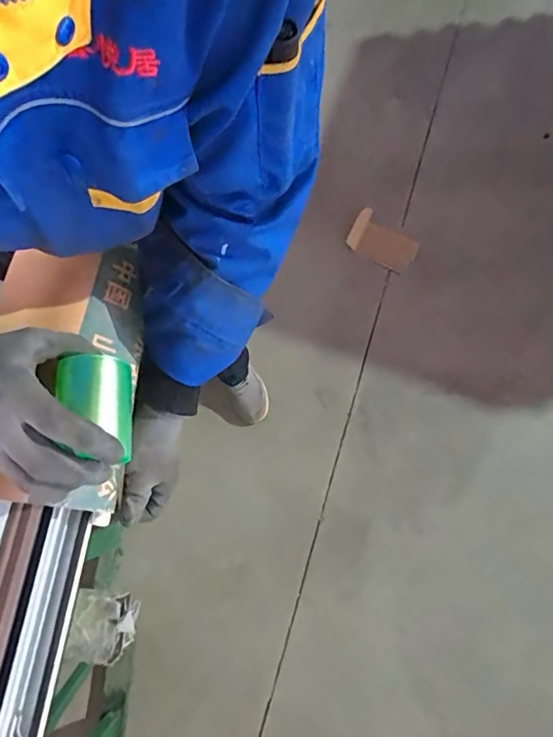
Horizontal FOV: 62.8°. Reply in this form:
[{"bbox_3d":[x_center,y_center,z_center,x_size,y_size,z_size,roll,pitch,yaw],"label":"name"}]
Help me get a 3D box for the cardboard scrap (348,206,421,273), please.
[{"bbox_3d":[0.348,-0.413,1.473,0.218,0.031,0.171,33,59,2],"label":"cardboard scrap"}]

